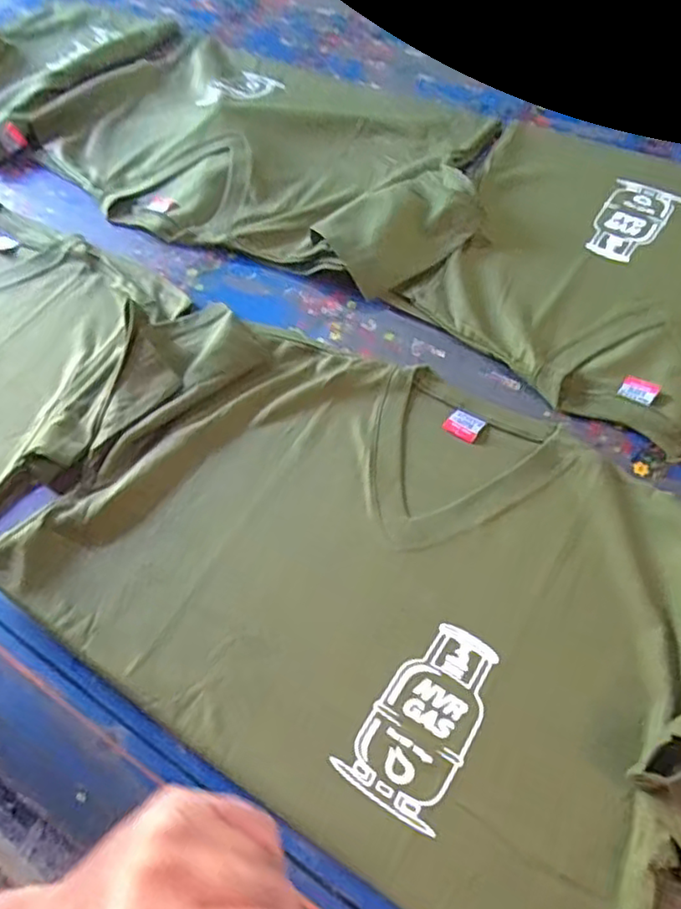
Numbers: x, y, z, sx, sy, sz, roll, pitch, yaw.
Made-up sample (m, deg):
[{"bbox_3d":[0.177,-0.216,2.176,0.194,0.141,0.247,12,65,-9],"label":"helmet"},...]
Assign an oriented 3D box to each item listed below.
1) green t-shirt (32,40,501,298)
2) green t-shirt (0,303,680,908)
[{"bbox_3d":[-0.099,-0.386,0.788,0.588,0.036,0.355,26,64,19],"label":"green t-shirt"},{"bbox_3d":[0.011,0.072,0.496,0.558,0.028,0.355,29,65,20],"label":"green t-shirt"}]

